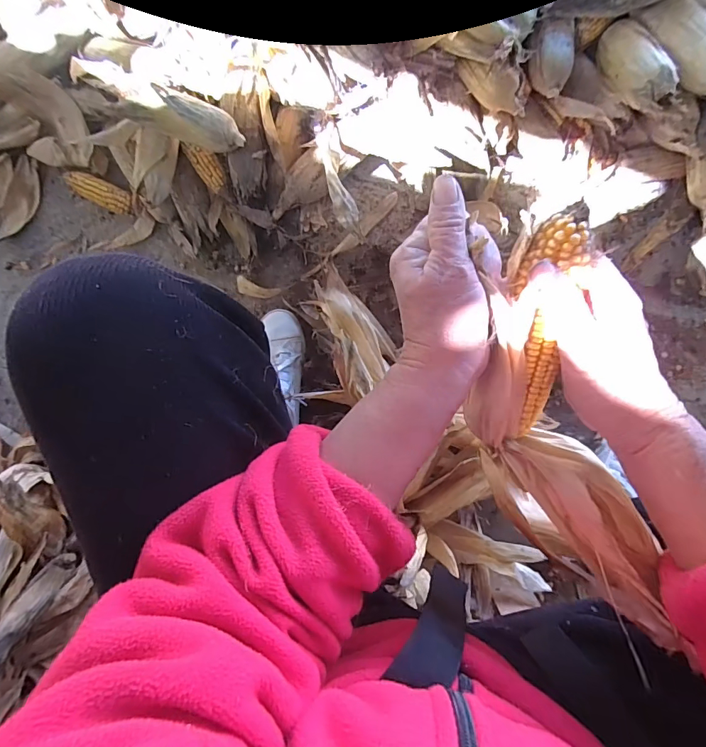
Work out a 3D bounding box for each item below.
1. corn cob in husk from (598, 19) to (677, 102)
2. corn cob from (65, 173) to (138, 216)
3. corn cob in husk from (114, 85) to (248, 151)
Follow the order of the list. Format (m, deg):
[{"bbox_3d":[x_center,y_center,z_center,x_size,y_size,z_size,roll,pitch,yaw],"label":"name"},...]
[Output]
[{"bbox_3d":[0.368,-0.404,0.556,0.048,0.051,0.186,-4,53,4],"label":"corn cob in husk"},{"bbox_3d":[-0.437,-0.314,0.742,0.157,0.039,0.042,28,88,6],"label":"corn cob"},{"bbox_3d":[-0.241,-0.367,0.620,0.188,0.071,0.059,23,88,6],"label":"corn cob in husk"}]

